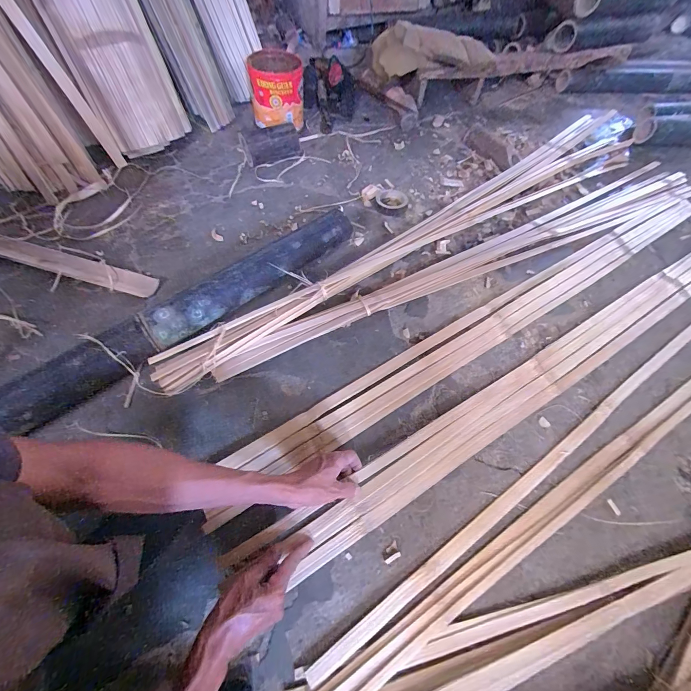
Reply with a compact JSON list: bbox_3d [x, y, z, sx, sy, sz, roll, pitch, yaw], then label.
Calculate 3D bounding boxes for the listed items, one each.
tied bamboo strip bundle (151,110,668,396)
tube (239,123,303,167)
[{"bbox_3d":[0.226,-0.300,0.804,1.398,0.055,0.218,-28,67,-17],"label":"tied bamboo strip bundle"},{"bbox_3d":[-0.208,-0.558,0.911,0.158,0.069,0.093,-14,64,-10],"label":"tube"}]

